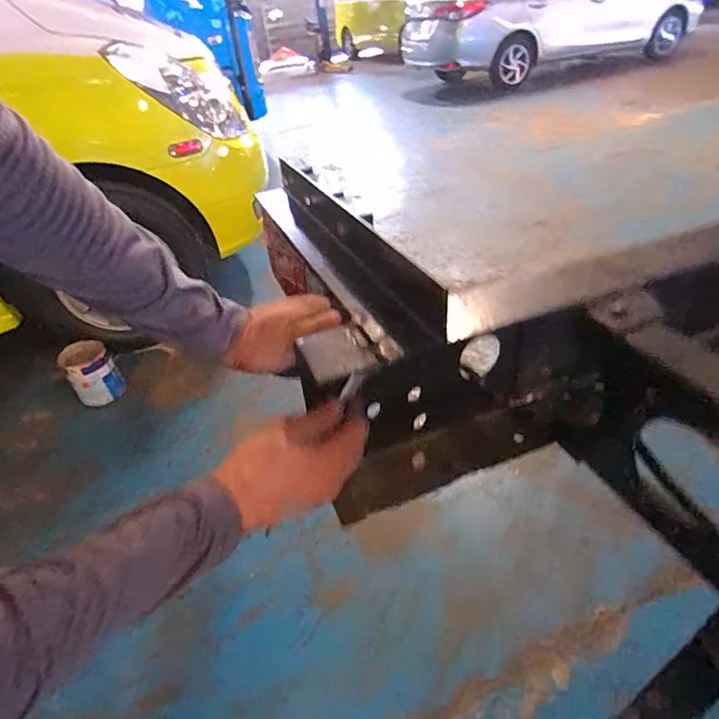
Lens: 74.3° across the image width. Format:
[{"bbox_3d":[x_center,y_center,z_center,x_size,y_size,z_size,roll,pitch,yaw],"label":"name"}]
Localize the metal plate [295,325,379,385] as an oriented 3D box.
[{"bbox_3d":[-0.017,-0.005,0.364,0.047,0.008,0.056,-21,44,-11],"label":"metal plate"}]

